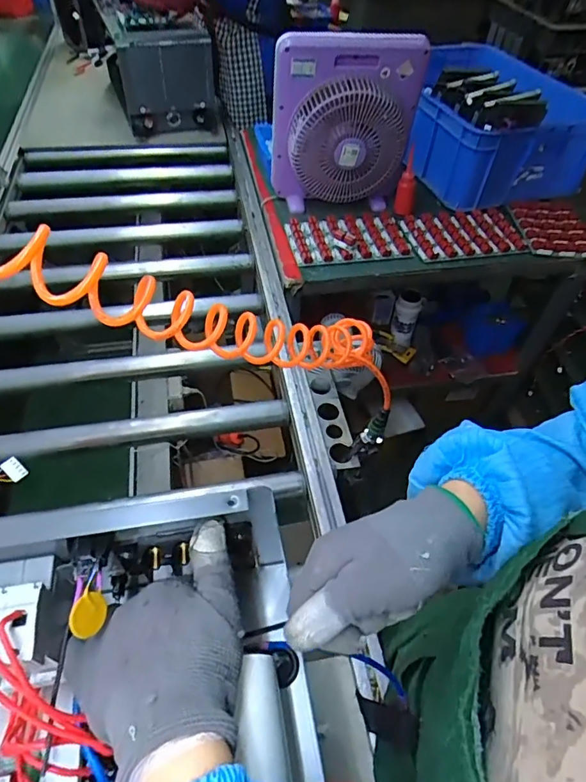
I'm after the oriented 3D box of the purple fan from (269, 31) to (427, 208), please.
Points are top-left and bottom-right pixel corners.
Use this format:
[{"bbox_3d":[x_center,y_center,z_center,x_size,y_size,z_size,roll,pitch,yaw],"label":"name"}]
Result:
[{"bbox_3d":[0.115,-0.606,1.091,0.324,0.366,0.155,4,50,0],"label":"purple fan"}]

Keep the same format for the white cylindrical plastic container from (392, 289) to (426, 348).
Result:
[{"bbox_3d":[0.339,-0.226,1.438,0.076,0.168,0.091,8,37,0],"label":"white cylindrical plastic container"}]

